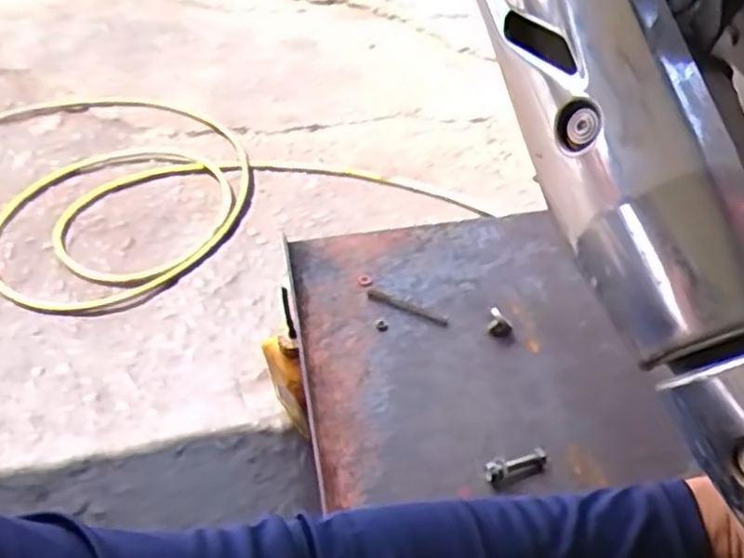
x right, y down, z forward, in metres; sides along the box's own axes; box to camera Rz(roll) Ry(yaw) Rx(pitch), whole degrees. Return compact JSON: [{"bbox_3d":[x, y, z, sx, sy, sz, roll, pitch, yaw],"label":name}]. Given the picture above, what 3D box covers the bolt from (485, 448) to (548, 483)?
[{"bbox_3d":[0.112,0.146,0.556,0.051,0.016,0.014,-13,46,-12],"label":"bolt"}]

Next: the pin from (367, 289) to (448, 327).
[{"bbox_3d":[0.034,0.028,0.680,0.084,0.005,0.010,21,49,20],"label":"pin"}]

